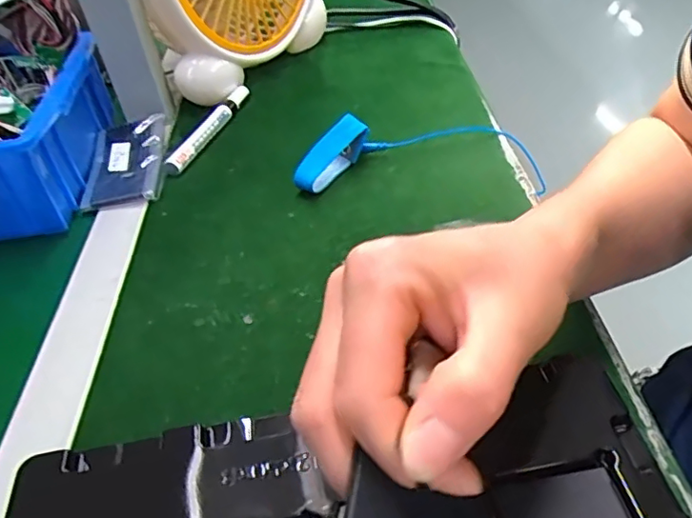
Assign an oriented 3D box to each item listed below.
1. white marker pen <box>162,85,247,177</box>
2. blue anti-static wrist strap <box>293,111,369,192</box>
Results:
[{"bbox_3d":[-0.126,-0.123,0.529,0.019,0.017,0.141,6,44,14],"label":"white marker pen"},{"bbox_3d":[-0.010,-0.083,0.456,0.017,0.044,0.068,31,54,34],"label":"blue anti-static wrist strap"}]

